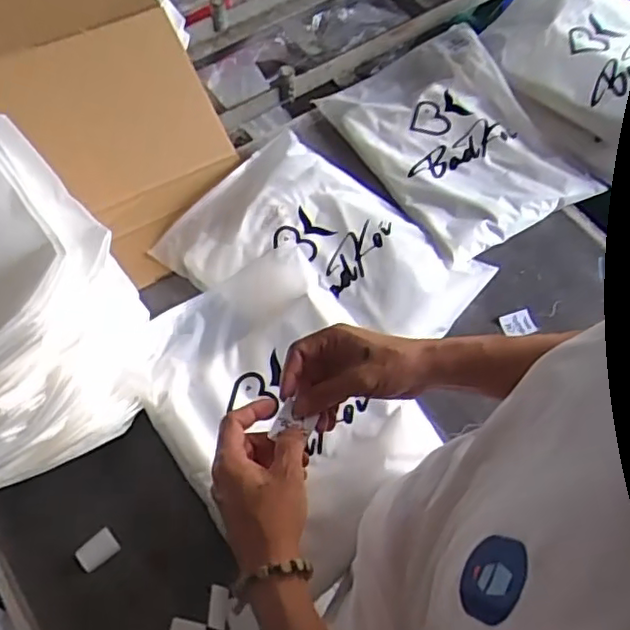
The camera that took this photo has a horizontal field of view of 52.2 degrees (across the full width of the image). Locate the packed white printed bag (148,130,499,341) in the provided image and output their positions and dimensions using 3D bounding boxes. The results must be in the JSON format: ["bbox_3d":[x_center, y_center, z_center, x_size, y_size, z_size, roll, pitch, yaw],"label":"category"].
[{"bbox_3d":[0.011,-0.078,0.827,0.355,0.027,0.260,37,67,17],"label":"packed white printed bag"}]

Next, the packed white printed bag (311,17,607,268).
[{"bbox_3d":[0.196,-0.256,0.925,0.250,0.056,0.349,-28,66,-15],"label":"packed white printed bag"}]

